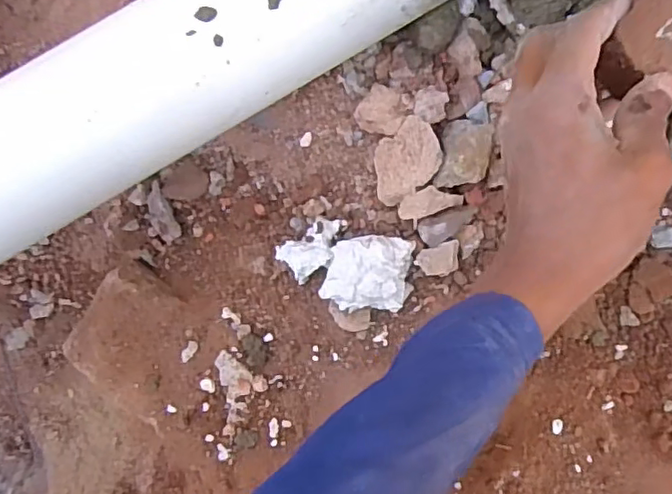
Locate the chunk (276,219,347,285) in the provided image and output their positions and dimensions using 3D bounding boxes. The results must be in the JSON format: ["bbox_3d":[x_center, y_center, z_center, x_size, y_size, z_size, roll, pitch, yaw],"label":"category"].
[{"bbox_3d":[-0.014,-0.001,0.439,0.053,0.018,0.030,-39,98,-3],"label":"chunk"}]

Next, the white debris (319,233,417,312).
[{"bbox_3d":[0.023,0.019,0.423,0.054,0.023,0.056,14,92,-8],"label":"white debris"}]

